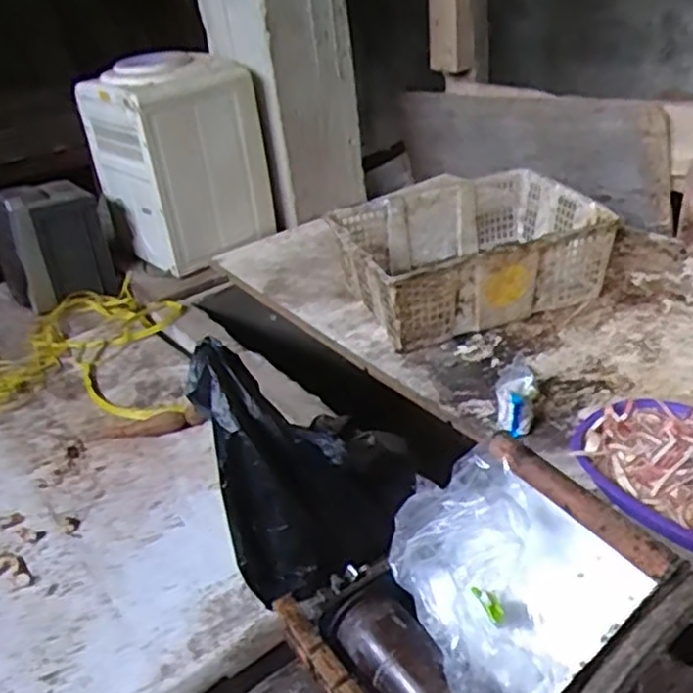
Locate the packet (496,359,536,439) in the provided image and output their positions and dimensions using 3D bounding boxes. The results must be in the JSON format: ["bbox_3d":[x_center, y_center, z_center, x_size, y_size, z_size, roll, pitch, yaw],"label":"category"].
[{"bbox_3d":[0.255,0.085,1.080,0.052,0.059,0.149,2,32,15],"label":"packet"}]

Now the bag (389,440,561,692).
[{"bbox_3d":[0.090,0.179,0.514,0.103,0.067,0.206,-8,53,0],"label":"bag"}]

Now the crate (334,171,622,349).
[{"bbox_3d":[0.236,-0.182,1.420,0.467,0.170,0.346,-15,32,-12],"label":"crate"}]

